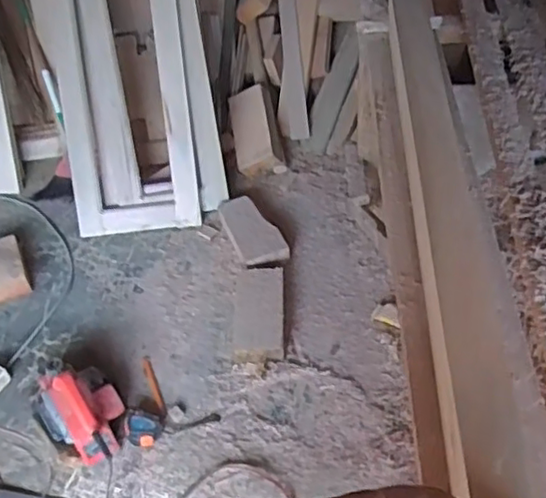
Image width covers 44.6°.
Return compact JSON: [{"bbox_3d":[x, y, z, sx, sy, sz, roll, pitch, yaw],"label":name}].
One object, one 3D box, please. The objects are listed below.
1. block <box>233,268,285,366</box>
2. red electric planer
[{"bbox_3d":[-0.035,0.158,1.641,0.122,0.047,0.276,-1,48,2],"label":"block"},{"bbox_3d":[-0.417,0.348,1.455,0.161,0.120,0.260,-37,56,-27],"label":"red electric planer"}]

